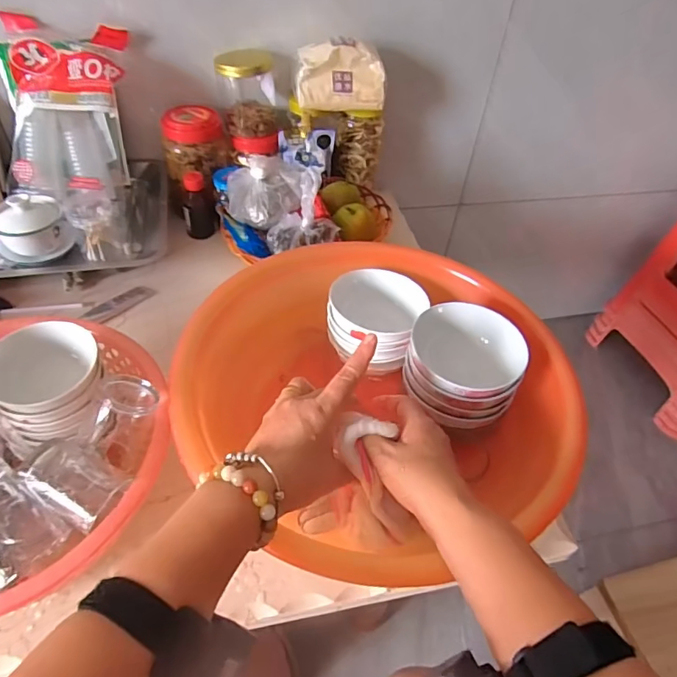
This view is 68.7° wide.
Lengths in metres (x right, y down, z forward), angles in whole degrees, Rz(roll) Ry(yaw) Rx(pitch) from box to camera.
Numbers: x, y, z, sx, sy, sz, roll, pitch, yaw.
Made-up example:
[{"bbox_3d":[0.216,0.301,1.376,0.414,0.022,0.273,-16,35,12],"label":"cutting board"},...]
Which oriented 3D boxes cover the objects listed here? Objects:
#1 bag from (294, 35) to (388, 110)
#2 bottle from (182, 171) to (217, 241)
[{"bbox_3d":[0.001,-0.398,0.748,0.136,0.083,0.054,-5,47,-10],"label":"bag"},{"bbox_3d":[-0.220,-0.207,0.777,0.046,0.098,0.034,-12,49,-16],"label":"bottle"}]

